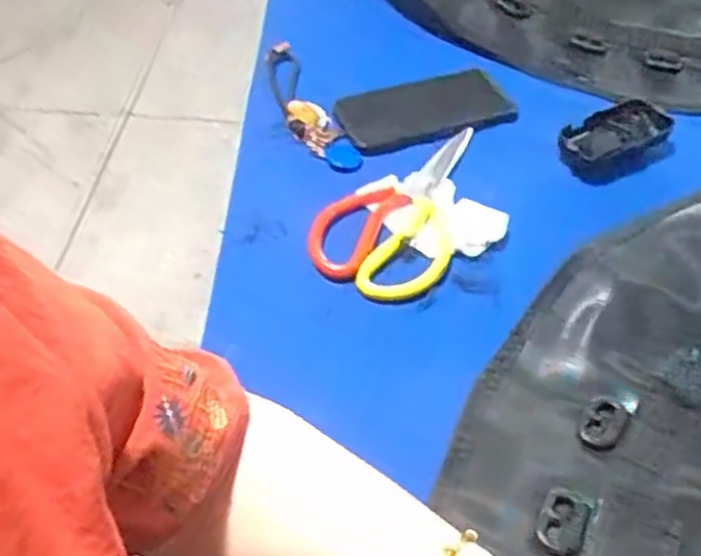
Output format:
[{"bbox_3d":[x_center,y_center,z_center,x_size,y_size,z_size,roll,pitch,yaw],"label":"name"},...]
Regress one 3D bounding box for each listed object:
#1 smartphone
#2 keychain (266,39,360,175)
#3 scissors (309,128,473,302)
[{"bbox_3d":[0.071,-0.161,0.714,0.165,0.013,0.077,-18,51,-18],"label":"smartphone"},{"bbox_3d":[-0.047,-0.169,0.713,0.049,0.011,0.200,-16,51,-16],"label":"keychain"},{"bbox_3d":[0.048,-0.069,0.623,0.105,0.014,0.209,20,50,15],"label":"scissors"}]

